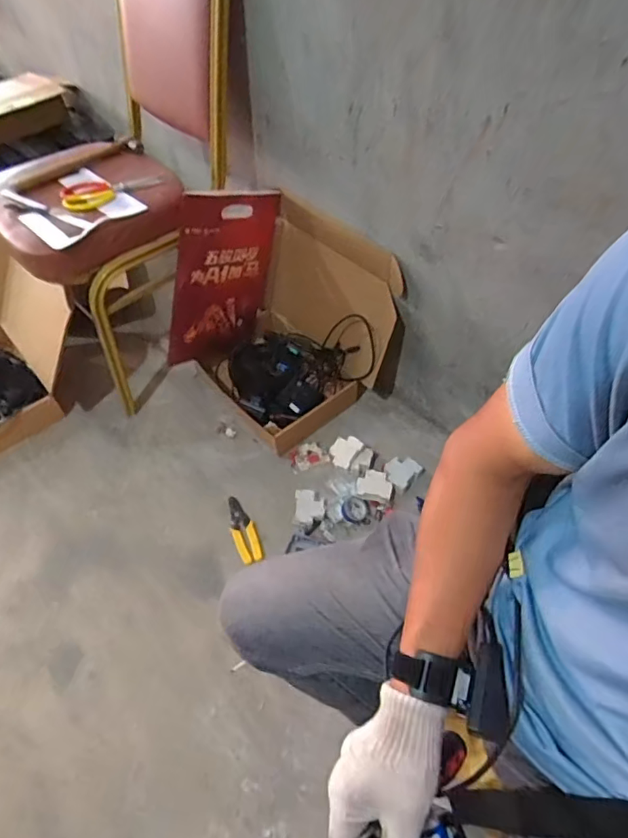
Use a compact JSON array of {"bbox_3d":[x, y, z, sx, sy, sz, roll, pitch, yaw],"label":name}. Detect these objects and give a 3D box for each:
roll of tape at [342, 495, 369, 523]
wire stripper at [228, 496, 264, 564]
[{"bbox_3d":[0.090,0.197,1.112,0.058,0.019,0.052,-1,51,0],"label":"roll of tape"},{"bbox_3d":[-0.154,0.239,1.109,0.051,0.016,0.164,-18,53,-13],"label":"wire stripper"}]

